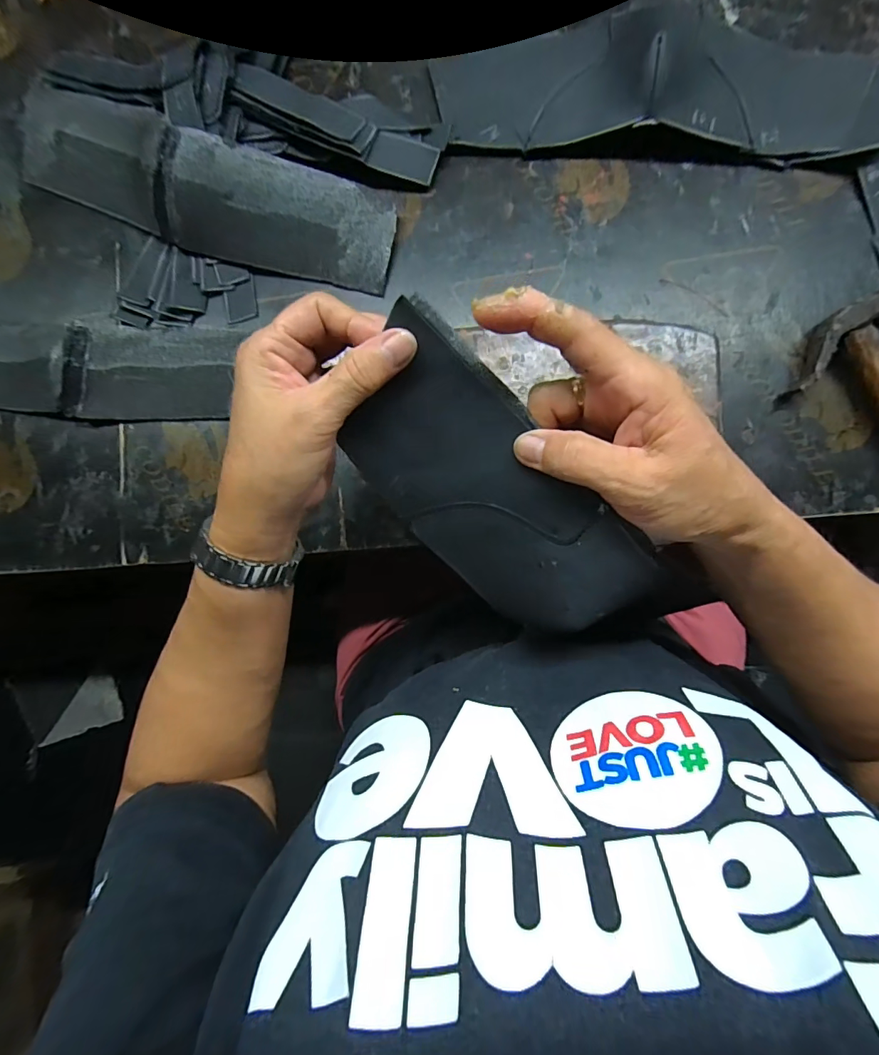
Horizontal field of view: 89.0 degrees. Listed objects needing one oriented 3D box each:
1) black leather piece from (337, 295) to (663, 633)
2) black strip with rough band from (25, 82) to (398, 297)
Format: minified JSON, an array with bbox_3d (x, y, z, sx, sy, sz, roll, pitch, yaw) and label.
[{"bbox_3d":[0.023,-0.017,0.230,0.173,0.014,0.085,47,111,1],"label":"black leather piece"},{"bbox_3d":[-0.191,-0.265,0.344,0.315,0.053,0.085,21,89,2],"label":"black strip with rough band"}]

